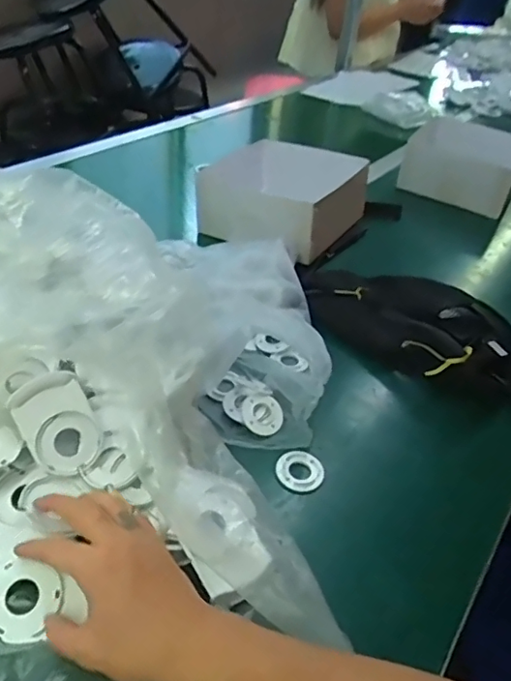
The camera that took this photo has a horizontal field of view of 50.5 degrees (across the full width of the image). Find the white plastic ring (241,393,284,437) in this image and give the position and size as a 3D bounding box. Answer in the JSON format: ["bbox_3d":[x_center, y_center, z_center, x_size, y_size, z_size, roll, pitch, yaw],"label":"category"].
[{"bbox_3d":[0.007,0.076,0.551,0.043,0.007,0.043,29,52,-5],"label":"white plastic ring"}]

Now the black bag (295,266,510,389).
[{"bbox_3d":[0.186,-0.037,0.686,0.296,0.060,0.180,35,47,30],"label":"black bag"}]

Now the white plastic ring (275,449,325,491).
[{"bbox_3d":[0.042,0.122,0.510,0.043,0.005,0.045,4,39,-3],"label":"white plastic ring"}]

